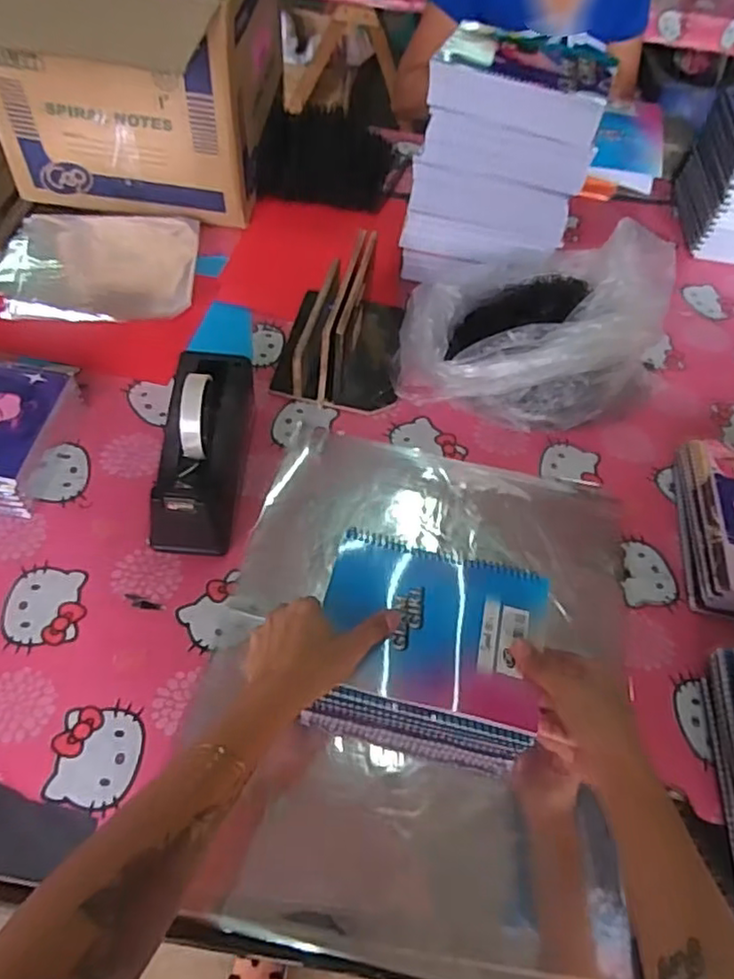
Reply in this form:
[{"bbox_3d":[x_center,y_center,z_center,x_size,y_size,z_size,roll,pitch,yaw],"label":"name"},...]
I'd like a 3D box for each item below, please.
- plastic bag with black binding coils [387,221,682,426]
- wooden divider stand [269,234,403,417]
[{"bbox_3d":[0.195,-0.187,0.770,0.310,0.171,0.242,-32,64,-25],"label":"plastic bag with black binding coils"},{"bbox_3d":[-0.034,-0.212,0.790,0.145,0.115,0.201,4,53,-3],"label":"wooden divider stand"}]

